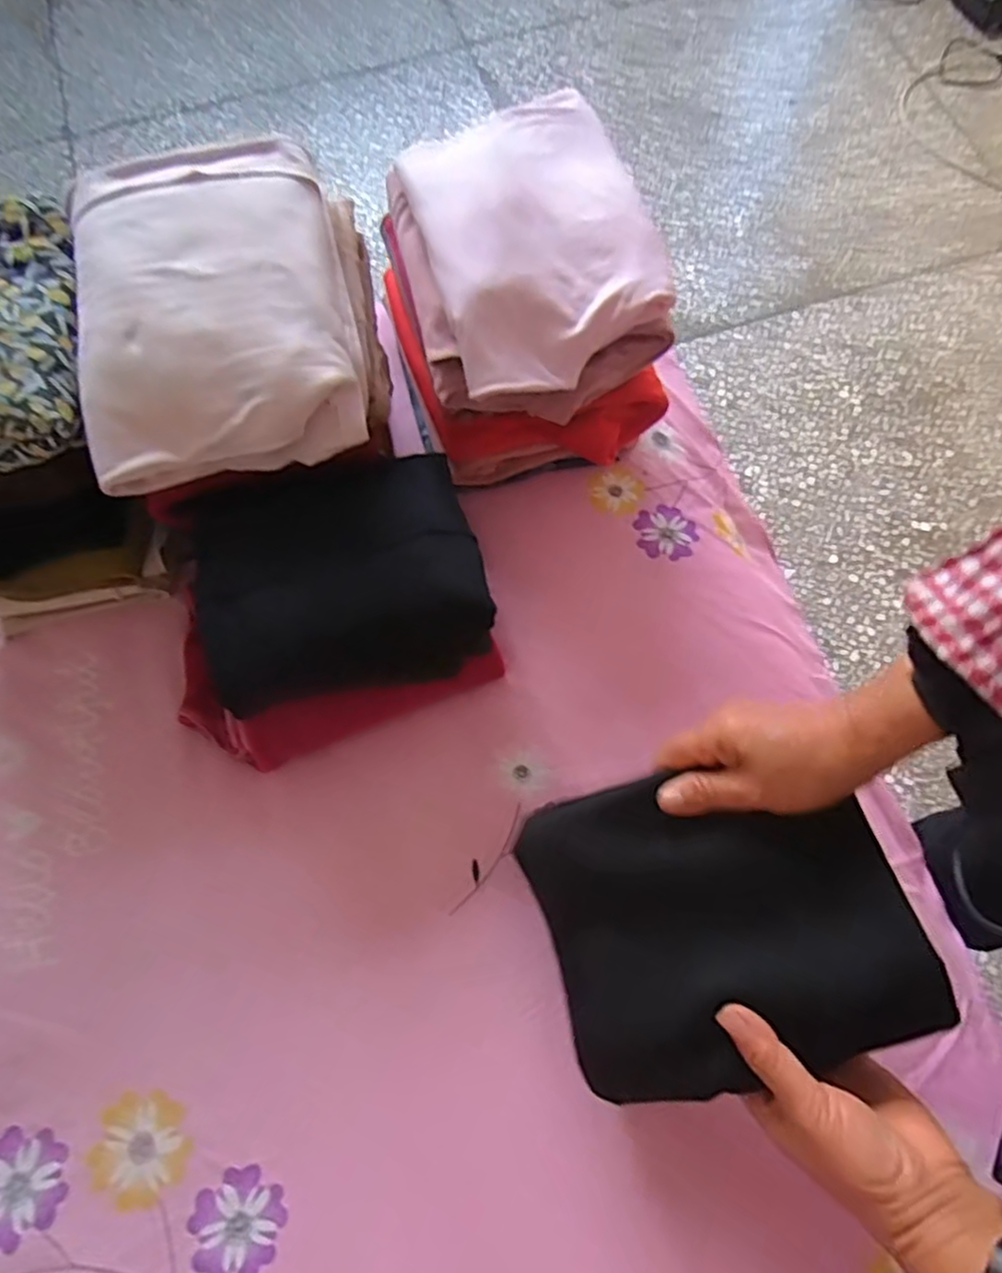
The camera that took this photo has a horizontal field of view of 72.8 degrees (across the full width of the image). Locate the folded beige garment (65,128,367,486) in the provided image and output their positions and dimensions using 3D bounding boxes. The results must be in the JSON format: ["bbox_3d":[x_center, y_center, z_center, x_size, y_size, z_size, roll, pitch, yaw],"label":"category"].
[{"bbox_3d":[-0.201,-0.238,0.491,0.187,0.071,0.241,-11,71,-4],"label":"folded beige garment"}]

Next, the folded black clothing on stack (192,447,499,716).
[{"bbox_3d":[-0.119,-0.057,0.502,0.197,0.056,0.188,-15,72,-5],"label":"folded black clothing on stack"}]

